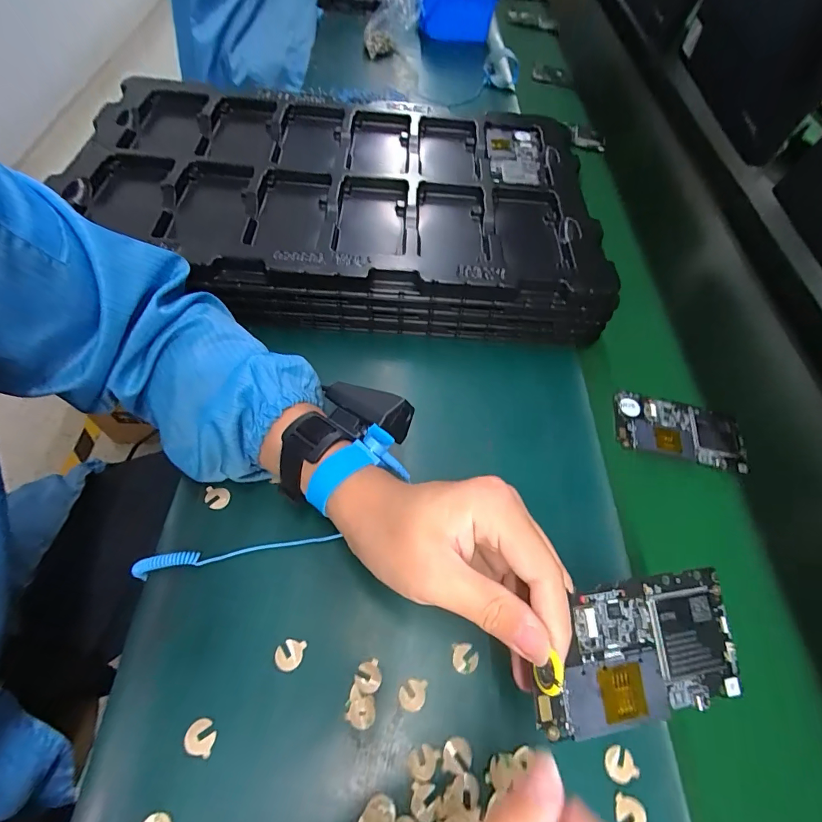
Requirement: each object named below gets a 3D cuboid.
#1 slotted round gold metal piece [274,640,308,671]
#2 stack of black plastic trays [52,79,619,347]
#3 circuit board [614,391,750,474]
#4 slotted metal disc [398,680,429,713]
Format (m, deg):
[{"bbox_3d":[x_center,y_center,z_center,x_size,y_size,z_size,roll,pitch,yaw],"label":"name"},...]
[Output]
[{"bbox_3d":[-0.082,0.163,0.289,0.017,0.004,0.019,18,58,2],"label":"slotted round gold metal piece"},{"bbox_3d":[-0.072,-0.235,0.491,0.544,0.086,0.318,7,59,-4],"label":"stack of black plastic trays"},{"bbox_3d":[0.262,0.020,0.421,0.124,0.009,0.065,14,58,0],"label":"circuit board"},{"bbox_3d":[0.001,0.186,0.283,0.018,0.004,0.018,4,59,-6],"label":"slotted metal disc"}]

